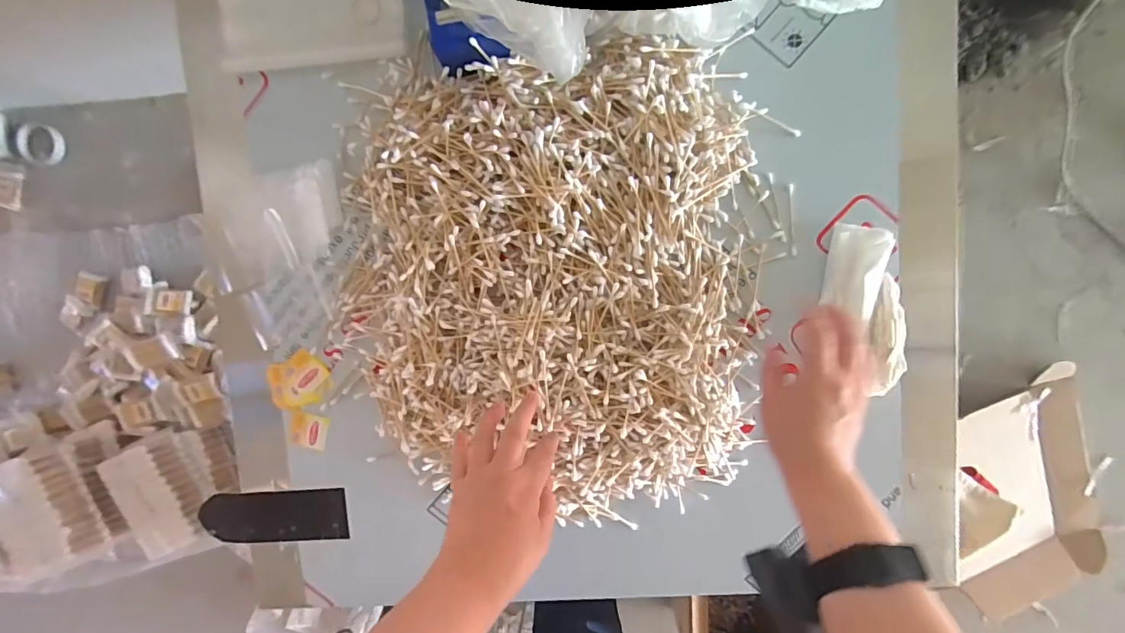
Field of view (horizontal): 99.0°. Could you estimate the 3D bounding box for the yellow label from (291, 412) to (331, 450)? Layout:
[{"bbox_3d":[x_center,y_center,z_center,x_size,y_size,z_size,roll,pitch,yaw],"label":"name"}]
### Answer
[{"bbox_3d":[-0.285,0.129,0.539,0.040,0.006,0.040,15,97,2],"label":"yellow label"}]

